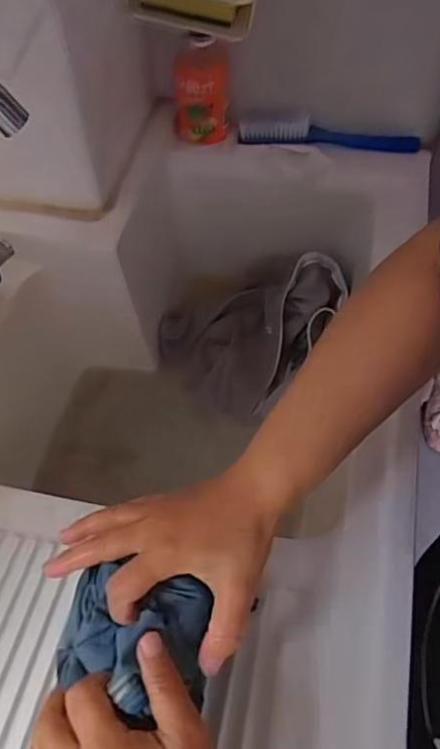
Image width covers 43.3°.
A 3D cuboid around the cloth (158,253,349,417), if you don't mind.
[{"bbox_3d":[0.043,-0.073,0.753,0.195,0.091,0.234,36,64,21],"label":"cloth"}]

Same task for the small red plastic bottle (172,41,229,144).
[{"bbox_3d":[-0.024,-0.355,0.699,0.067,0.130,0.029,-3,57,-2],"label":"small red plastic bottle"}]

